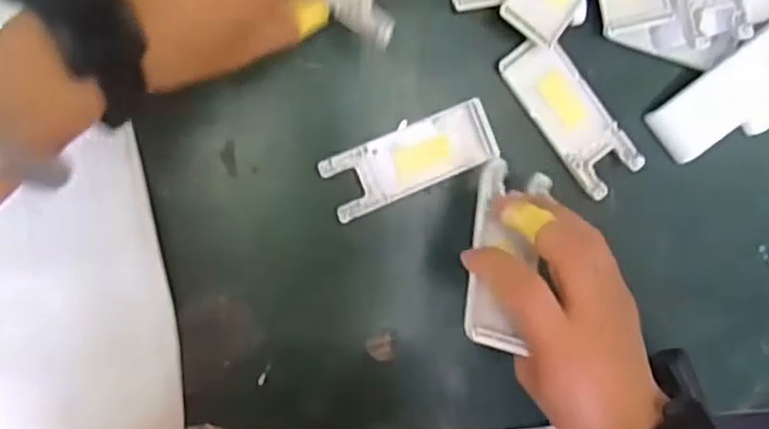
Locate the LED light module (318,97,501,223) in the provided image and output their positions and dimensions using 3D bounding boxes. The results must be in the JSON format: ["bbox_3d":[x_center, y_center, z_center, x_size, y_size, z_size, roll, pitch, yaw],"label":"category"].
[{"bbox_3d":[0.016,-0.033,0.441,0.104,0.008,0.042,-22,98,-3],"label":"LED light module"}]

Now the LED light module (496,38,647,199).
[{"bbox_3d":[0.116,-0.062,0.447,0.040,0.008,0.103,-39,99,-1],"label":"LED light module"}]

